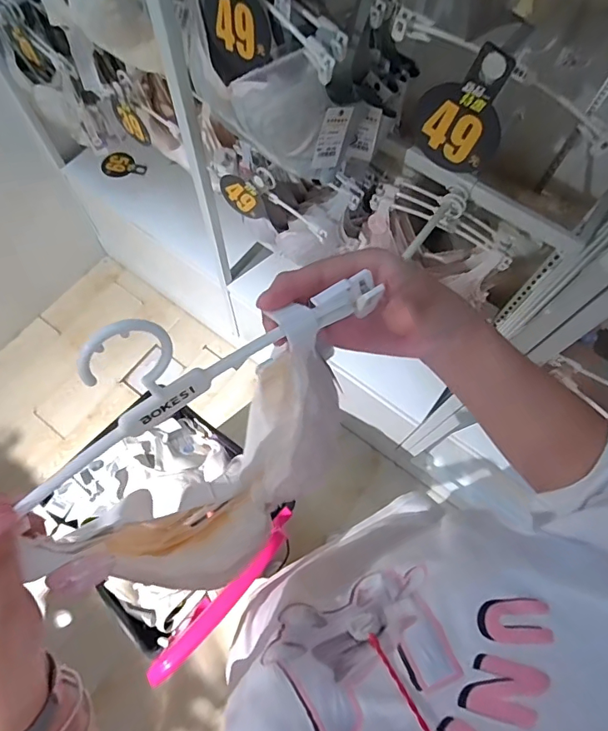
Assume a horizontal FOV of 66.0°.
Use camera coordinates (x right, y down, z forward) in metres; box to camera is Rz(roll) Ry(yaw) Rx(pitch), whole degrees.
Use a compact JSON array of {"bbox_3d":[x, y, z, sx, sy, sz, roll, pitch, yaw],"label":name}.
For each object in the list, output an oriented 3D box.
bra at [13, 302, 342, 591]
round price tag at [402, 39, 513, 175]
[{"bbox_3d":[-0.054,0.083,0.313,0.194,0.180,0.073,-38,74,-16],"label":"bra"},{"bbox_3d":[0.157,-0.259,0.476,0.100,0.130,0.012,34,70,11],"label":"round price tag"}]

